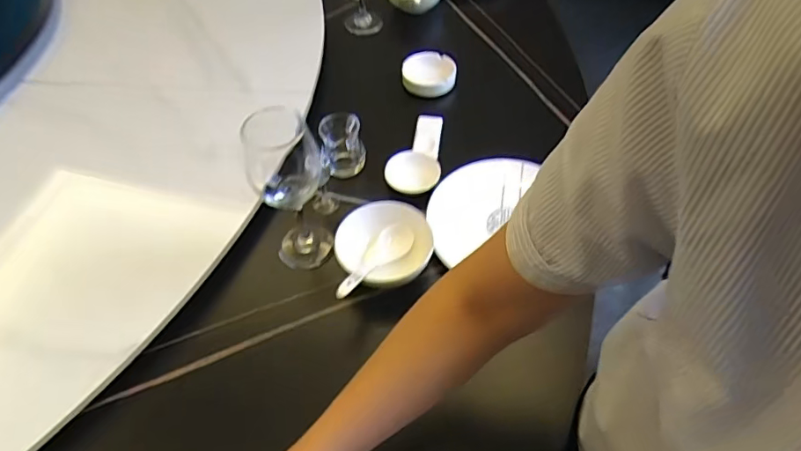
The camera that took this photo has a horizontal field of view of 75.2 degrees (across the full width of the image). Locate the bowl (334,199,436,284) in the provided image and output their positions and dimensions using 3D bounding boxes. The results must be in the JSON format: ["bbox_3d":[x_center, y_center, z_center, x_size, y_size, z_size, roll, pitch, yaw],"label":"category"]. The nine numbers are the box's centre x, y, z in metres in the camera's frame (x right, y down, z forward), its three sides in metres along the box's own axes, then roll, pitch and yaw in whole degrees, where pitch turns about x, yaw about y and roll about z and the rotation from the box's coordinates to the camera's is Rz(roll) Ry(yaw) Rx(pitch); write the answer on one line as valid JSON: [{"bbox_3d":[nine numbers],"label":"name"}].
[{"bbox_3d":[-0.019,0.024,0.614,0.125,0.041,0.105,-25,54,-16],"label":"bowl"}]

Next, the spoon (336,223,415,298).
[{"bbox_3d":[-0.030,0.039,0.597,0.042,0.026,0.138,23,37,19],"label":"spoon"}]

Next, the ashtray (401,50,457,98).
[{"bbox_3d":[0.046,-0.249,0.846,0.090,0.032,0.080,-8,51,-4],"label":"ashtray"}]

